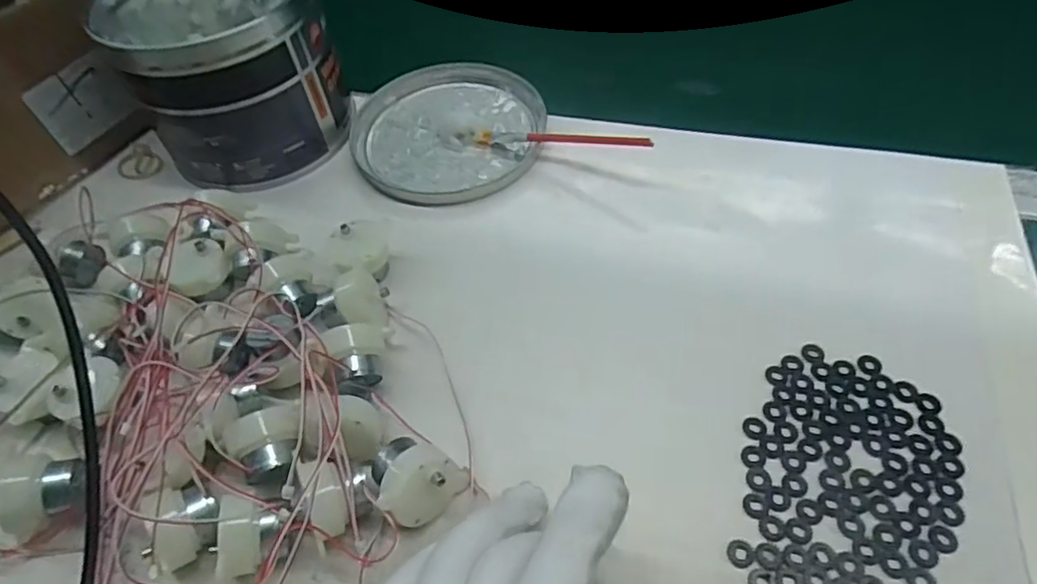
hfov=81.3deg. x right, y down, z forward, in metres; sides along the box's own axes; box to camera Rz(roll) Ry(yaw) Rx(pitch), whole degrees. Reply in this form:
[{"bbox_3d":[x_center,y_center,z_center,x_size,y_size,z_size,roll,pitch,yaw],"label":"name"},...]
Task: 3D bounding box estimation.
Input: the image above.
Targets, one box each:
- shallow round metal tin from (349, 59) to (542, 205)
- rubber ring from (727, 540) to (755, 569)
[{"bbox_3d":[-0.049,-0.114,0.417,0.128,0.013,0.131,-2,52,3],"label":"shallow round metal tin"},{"bbox_3d":[0.090,0.105,0.243,0.011,0.004,0.011,-2,52,3],"label":"rubber ring"}]

